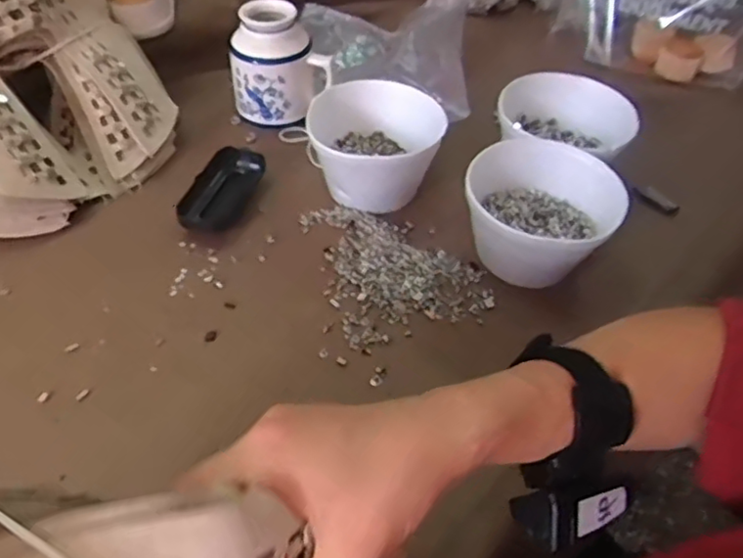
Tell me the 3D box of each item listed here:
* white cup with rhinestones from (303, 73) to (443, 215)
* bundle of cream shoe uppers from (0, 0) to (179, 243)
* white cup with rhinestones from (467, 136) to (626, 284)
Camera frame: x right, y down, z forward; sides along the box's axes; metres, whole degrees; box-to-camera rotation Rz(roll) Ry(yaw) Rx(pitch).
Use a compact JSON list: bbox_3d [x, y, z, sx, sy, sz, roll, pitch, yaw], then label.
[{"bbox_3d":[0.004,-0.125,0.635,0.121,0.085,0.116,1,47,-2],"label":"white cup with rhinestones"},{"bbox_3d":[-0.324,-0.193,0.624,0.242,0.277,0.095,-27,15,-39],"label":"bundle of cream shoe uppers"},{"bbox_3d":[0.146,-0.051,0.572,0.124,0.087,0.122,1,47,-2],"label":"white cup with rhinestones"}]

